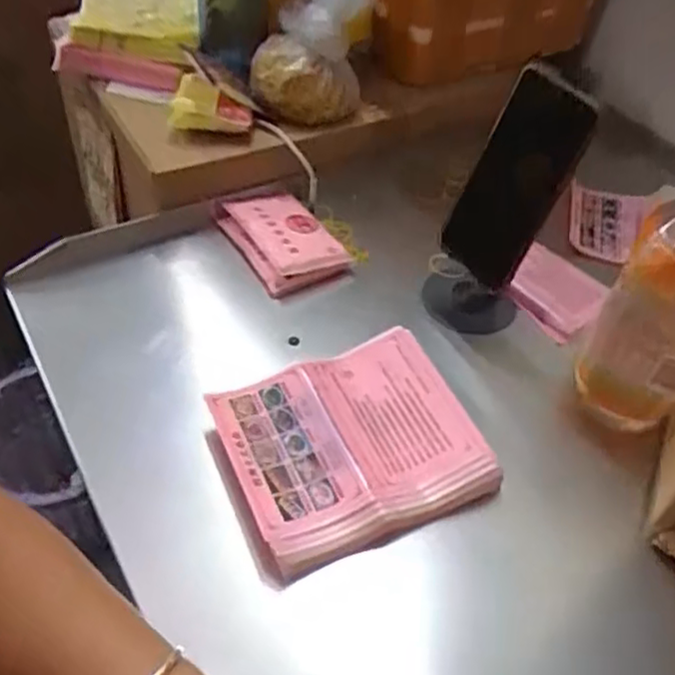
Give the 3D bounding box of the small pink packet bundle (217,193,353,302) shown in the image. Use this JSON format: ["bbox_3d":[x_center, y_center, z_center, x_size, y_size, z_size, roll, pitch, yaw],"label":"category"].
[{"bbox_3d":[-0.052,-0.093,0.635,0.080,0.026,0.127,-24,53,-24],"label":"small pink packet bundle"}]

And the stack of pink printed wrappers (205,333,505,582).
[{"bbox_3d":[0.008,0.077,0.479,0.161,0.039,0.137,-16,50,-19],"label":"stack of pink printed wrappers"}]

